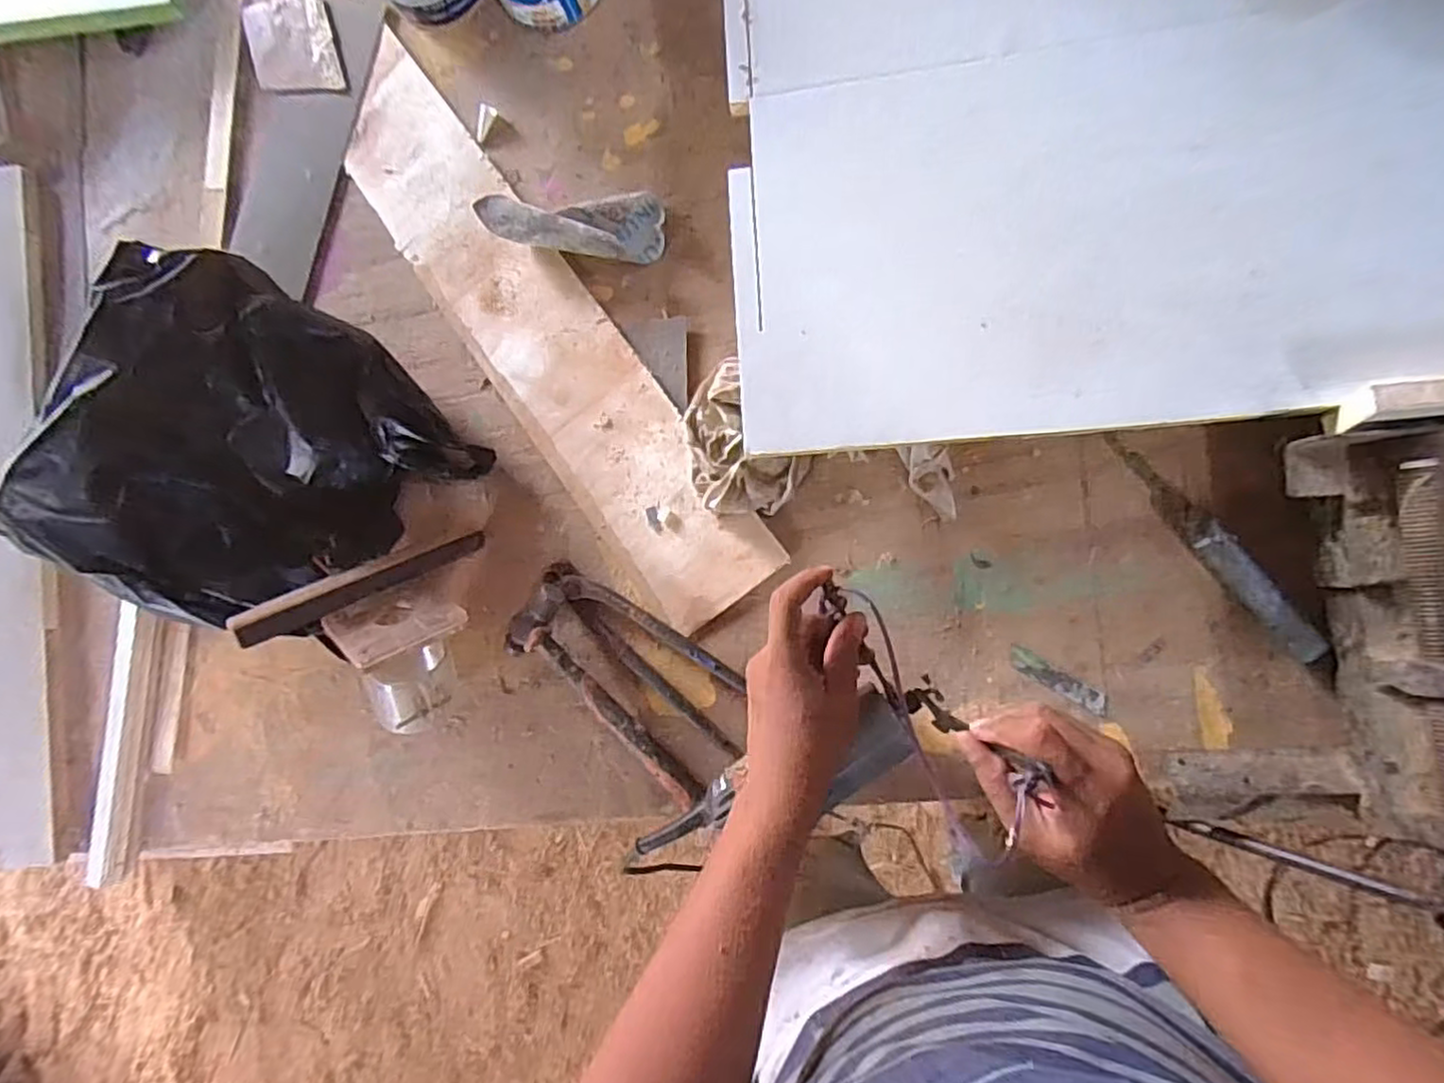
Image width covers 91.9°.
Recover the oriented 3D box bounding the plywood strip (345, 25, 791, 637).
[{"bbox_3d":[-0.174,-0.191,0.647,0.128,0.009,0.613,-38,83,5],"label":"plywood strip"}]

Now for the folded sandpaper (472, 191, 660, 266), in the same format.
[{"bbox_3d":[-0.135,-0.285,0.630,0.162,0.035,0.057,1,88,9],"label":"folded sandpaper"}]

